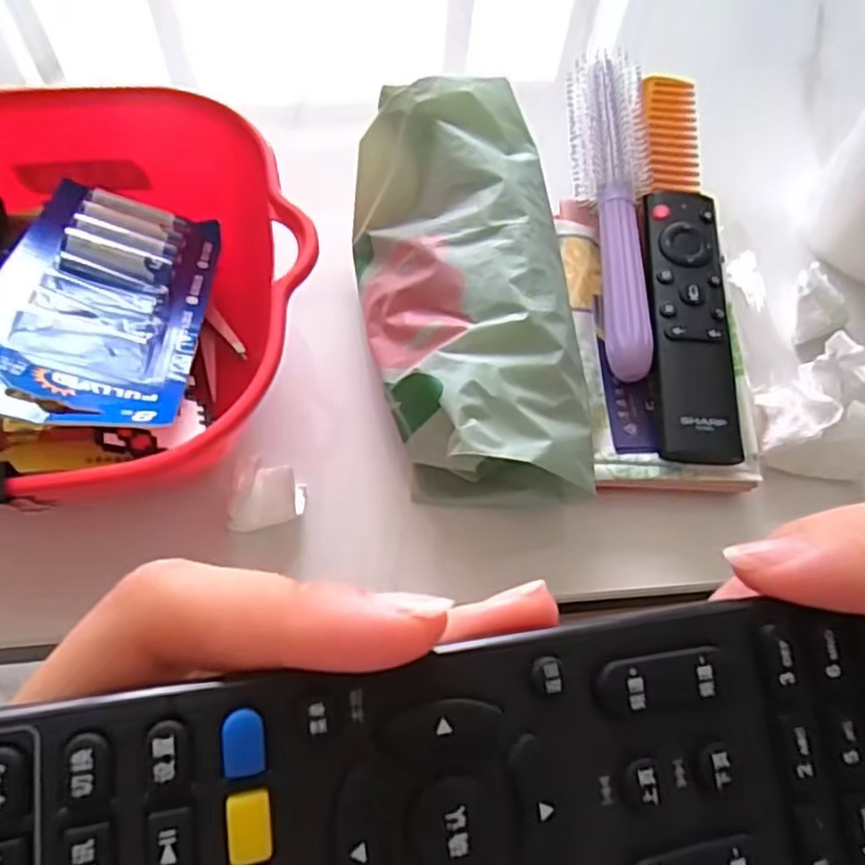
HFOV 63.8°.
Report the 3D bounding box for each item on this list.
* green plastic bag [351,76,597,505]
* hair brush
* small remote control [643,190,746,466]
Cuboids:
[{"bbox_3d":[0.014,-0.069,0.346,0.094,0.075,0.213,-6,63,-6],"label":"green plastic bag"},{"bbox_3d":[0.100,-0.129,0.381,0.049,0.029,0.212,3,63,-1],"label":"hair brush"},{"bbox_3d":[0.132,-0.060,0.358,0.039,0.019,0.155,4,63,-1],"label":"small remote control"}]

